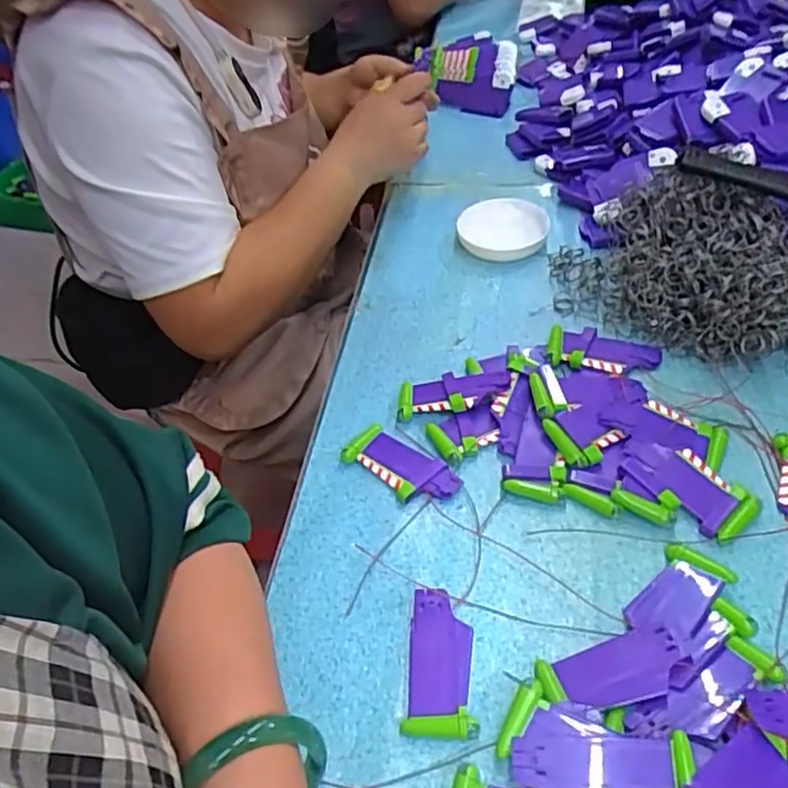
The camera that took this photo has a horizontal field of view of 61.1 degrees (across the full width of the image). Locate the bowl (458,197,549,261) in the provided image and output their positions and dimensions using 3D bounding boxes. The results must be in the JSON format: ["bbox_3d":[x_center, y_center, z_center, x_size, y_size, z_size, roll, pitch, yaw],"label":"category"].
[{"bbox_3d":[0.114,-0.173,0.696,0.089,0.021,0.096,-2,47,2],"label":"bowl"}]

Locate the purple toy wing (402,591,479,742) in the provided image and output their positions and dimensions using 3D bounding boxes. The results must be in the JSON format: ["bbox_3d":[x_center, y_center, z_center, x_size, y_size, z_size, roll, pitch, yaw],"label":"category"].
[{"bbox_3d":[0.029,0.160,0.402,0.041,0.011,0.087,3,47,7],"label":"purple toy wing"}]

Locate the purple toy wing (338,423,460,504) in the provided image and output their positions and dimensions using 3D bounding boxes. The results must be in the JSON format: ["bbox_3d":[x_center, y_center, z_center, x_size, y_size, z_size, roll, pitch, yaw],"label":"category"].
[{"bbox_3d":[0.005,0.054,0.500,0.091,0.011,0.043,33,57,30],"label":"purple toy wing"}]

